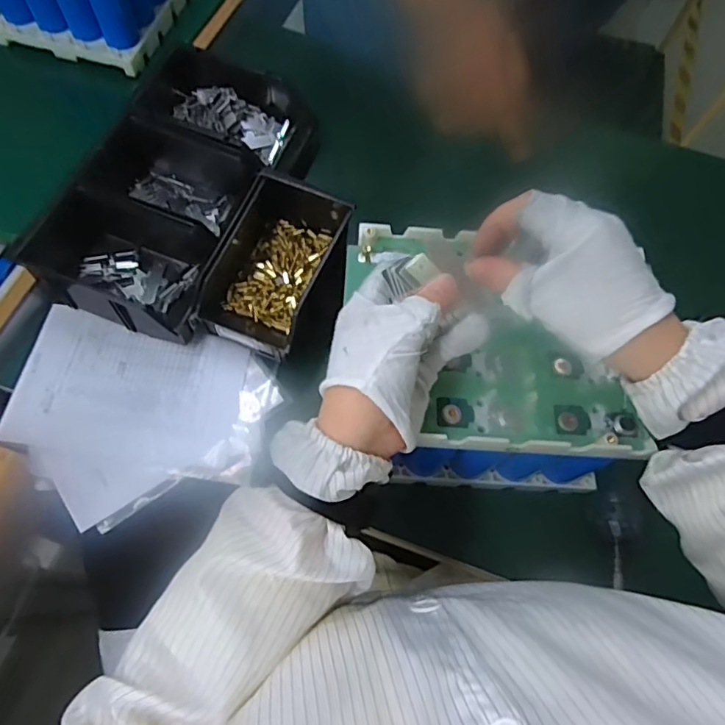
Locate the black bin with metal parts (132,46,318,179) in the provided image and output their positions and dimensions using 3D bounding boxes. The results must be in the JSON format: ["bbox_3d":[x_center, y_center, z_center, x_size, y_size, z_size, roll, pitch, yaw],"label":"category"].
[{"bbox_3d":[-0.153,-0.282,0.611,0.191,0.070,0.135,22,67,6],"label":"black bin with metal parts"}]

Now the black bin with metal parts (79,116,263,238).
[{"bbox_3d":[-0.195,-0.190,0.564,0.150,0.068,0.126,17,66,4],"label":"black bin with metal parts"}]

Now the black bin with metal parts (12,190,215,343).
[{"bbox_3d":[-0.233,-0.097,0.526,0.161,0.060,0.103,17,66,4],"label":"black bin with metal parts"}]

